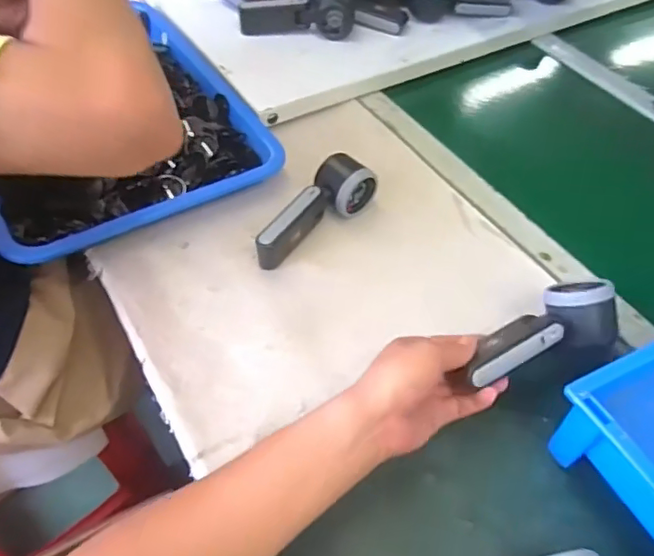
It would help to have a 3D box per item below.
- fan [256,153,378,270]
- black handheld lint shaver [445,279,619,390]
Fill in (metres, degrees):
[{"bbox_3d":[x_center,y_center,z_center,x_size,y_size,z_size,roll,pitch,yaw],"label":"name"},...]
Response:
[{"bbox_3d":[-0.006,-0.068,0.625,0.067,0.051,0.158,26,54,16],"label":"fan"},{"bbox_3d":[0.180,0.050,0.489,0.155,0.048,0.064,-21,55,-16],"label":"black handheld lint shaver"}]

